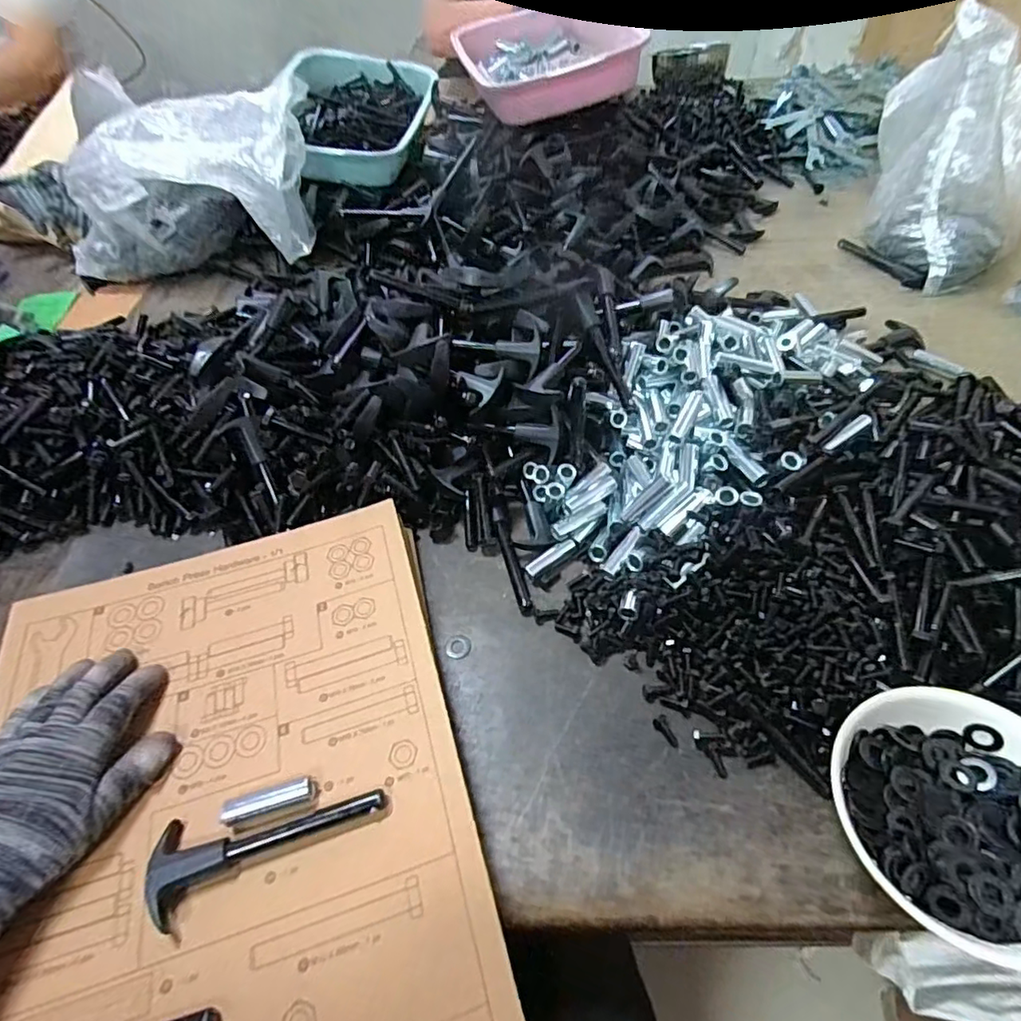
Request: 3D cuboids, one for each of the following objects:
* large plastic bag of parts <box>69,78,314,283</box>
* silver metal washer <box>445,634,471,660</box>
[{"bbox_3d":[-0.425,-0.456,0.817,0.299,0.176,0.193,2,51,4],"label":"large plastic bag of parts"},{"bbox_3d":[-0.041,0.107,0.458,0.020,0.004,0.019,-1,51,2],"label":"silver metal washer"}]

